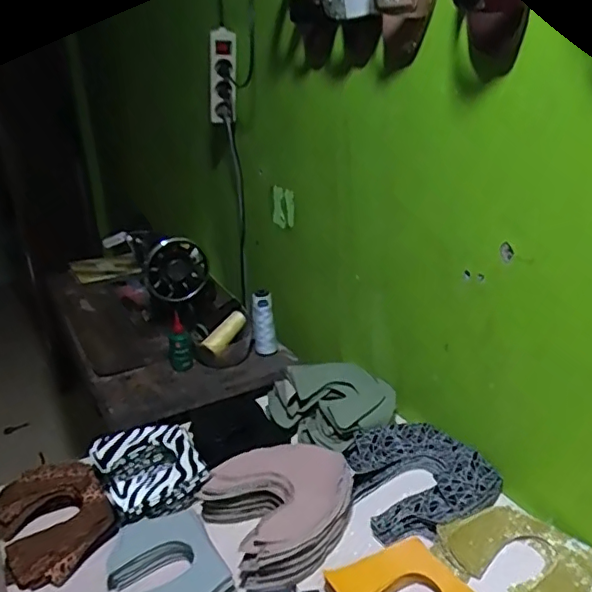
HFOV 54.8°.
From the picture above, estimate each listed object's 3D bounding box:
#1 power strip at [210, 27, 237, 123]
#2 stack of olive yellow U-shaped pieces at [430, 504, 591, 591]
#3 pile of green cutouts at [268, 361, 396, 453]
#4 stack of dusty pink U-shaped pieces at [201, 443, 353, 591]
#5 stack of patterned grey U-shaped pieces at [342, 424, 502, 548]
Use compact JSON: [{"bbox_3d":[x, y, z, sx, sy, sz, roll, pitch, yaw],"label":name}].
[{"bbox_3d":[-0.149,-0.443,1.148,0.053,0.193,0.050,-11,49,-17],"label":"power strip"},{"bbox_3d":[0.259,0.305,0.668,0.163,0.017,0.136,17,30,42],"label":"stack of olive yellow U-shaped pieces"},{"bbox_3d":[0.059,0.164,0.919,0.161,0.072,0.170,-18,26,-31],"label":"pile of green cutouts"},{"bbox_3d":[-0.015,0.268,0.741,0.182,0.056,0.177,-15,25,-25],"label":"stack of dusty pink U-shaped pieces"},{"bbox_3d":[0.163,0.247,0.790,0.182,0.044,0.182,-16,25,-27],"label":"stack of patterned grey U-shaped pieces"}]

